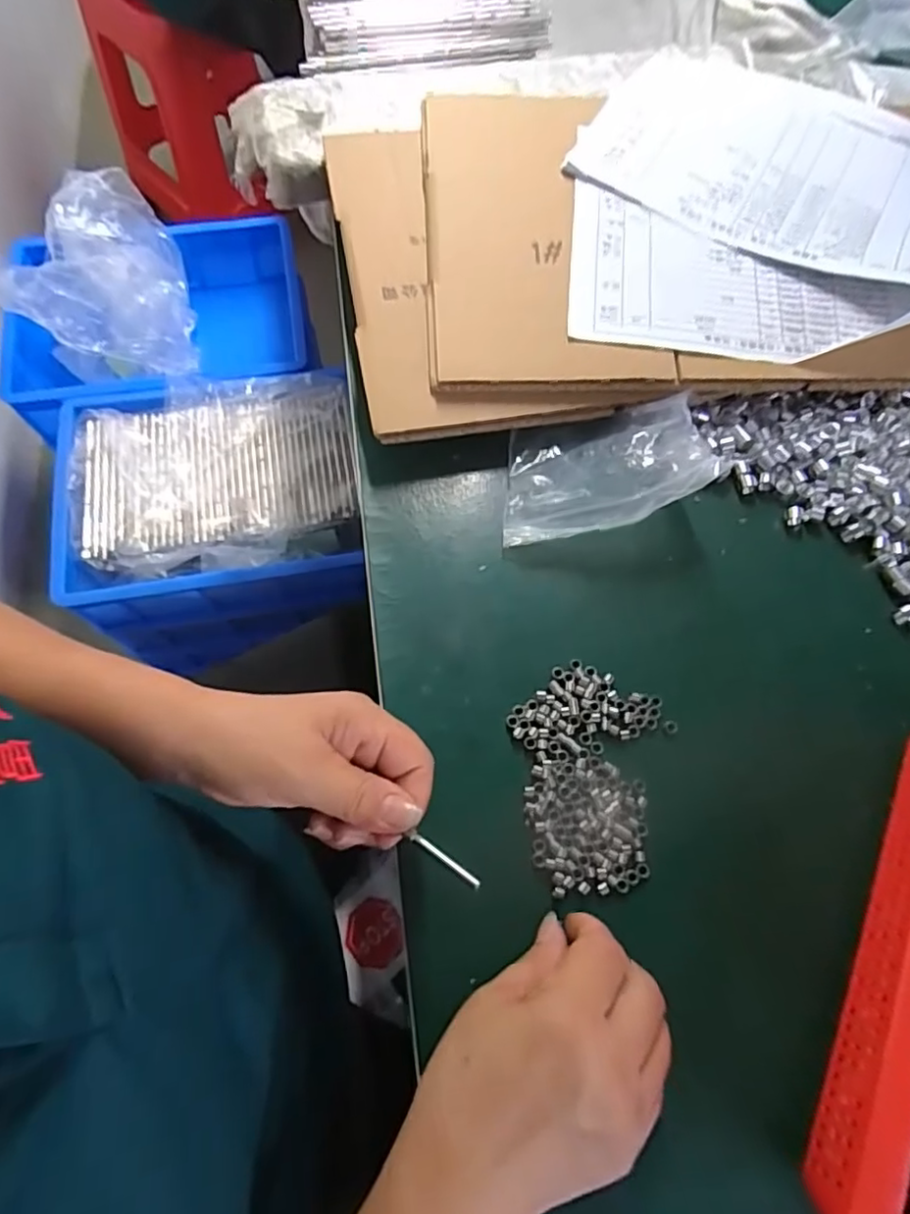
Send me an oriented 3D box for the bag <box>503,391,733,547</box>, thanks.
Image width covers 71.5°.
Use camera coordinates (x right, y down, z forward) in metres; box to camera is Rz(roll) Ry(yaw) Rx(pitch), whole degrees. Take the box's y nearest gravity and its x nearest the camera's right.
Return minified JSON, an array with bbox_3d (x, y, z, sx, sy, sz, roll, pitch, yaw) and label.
[{"bbox_3d":[0.094,-0.095,0.413,0.132,0.051,0.087,-9,68,-7],"label":"bag"}]

